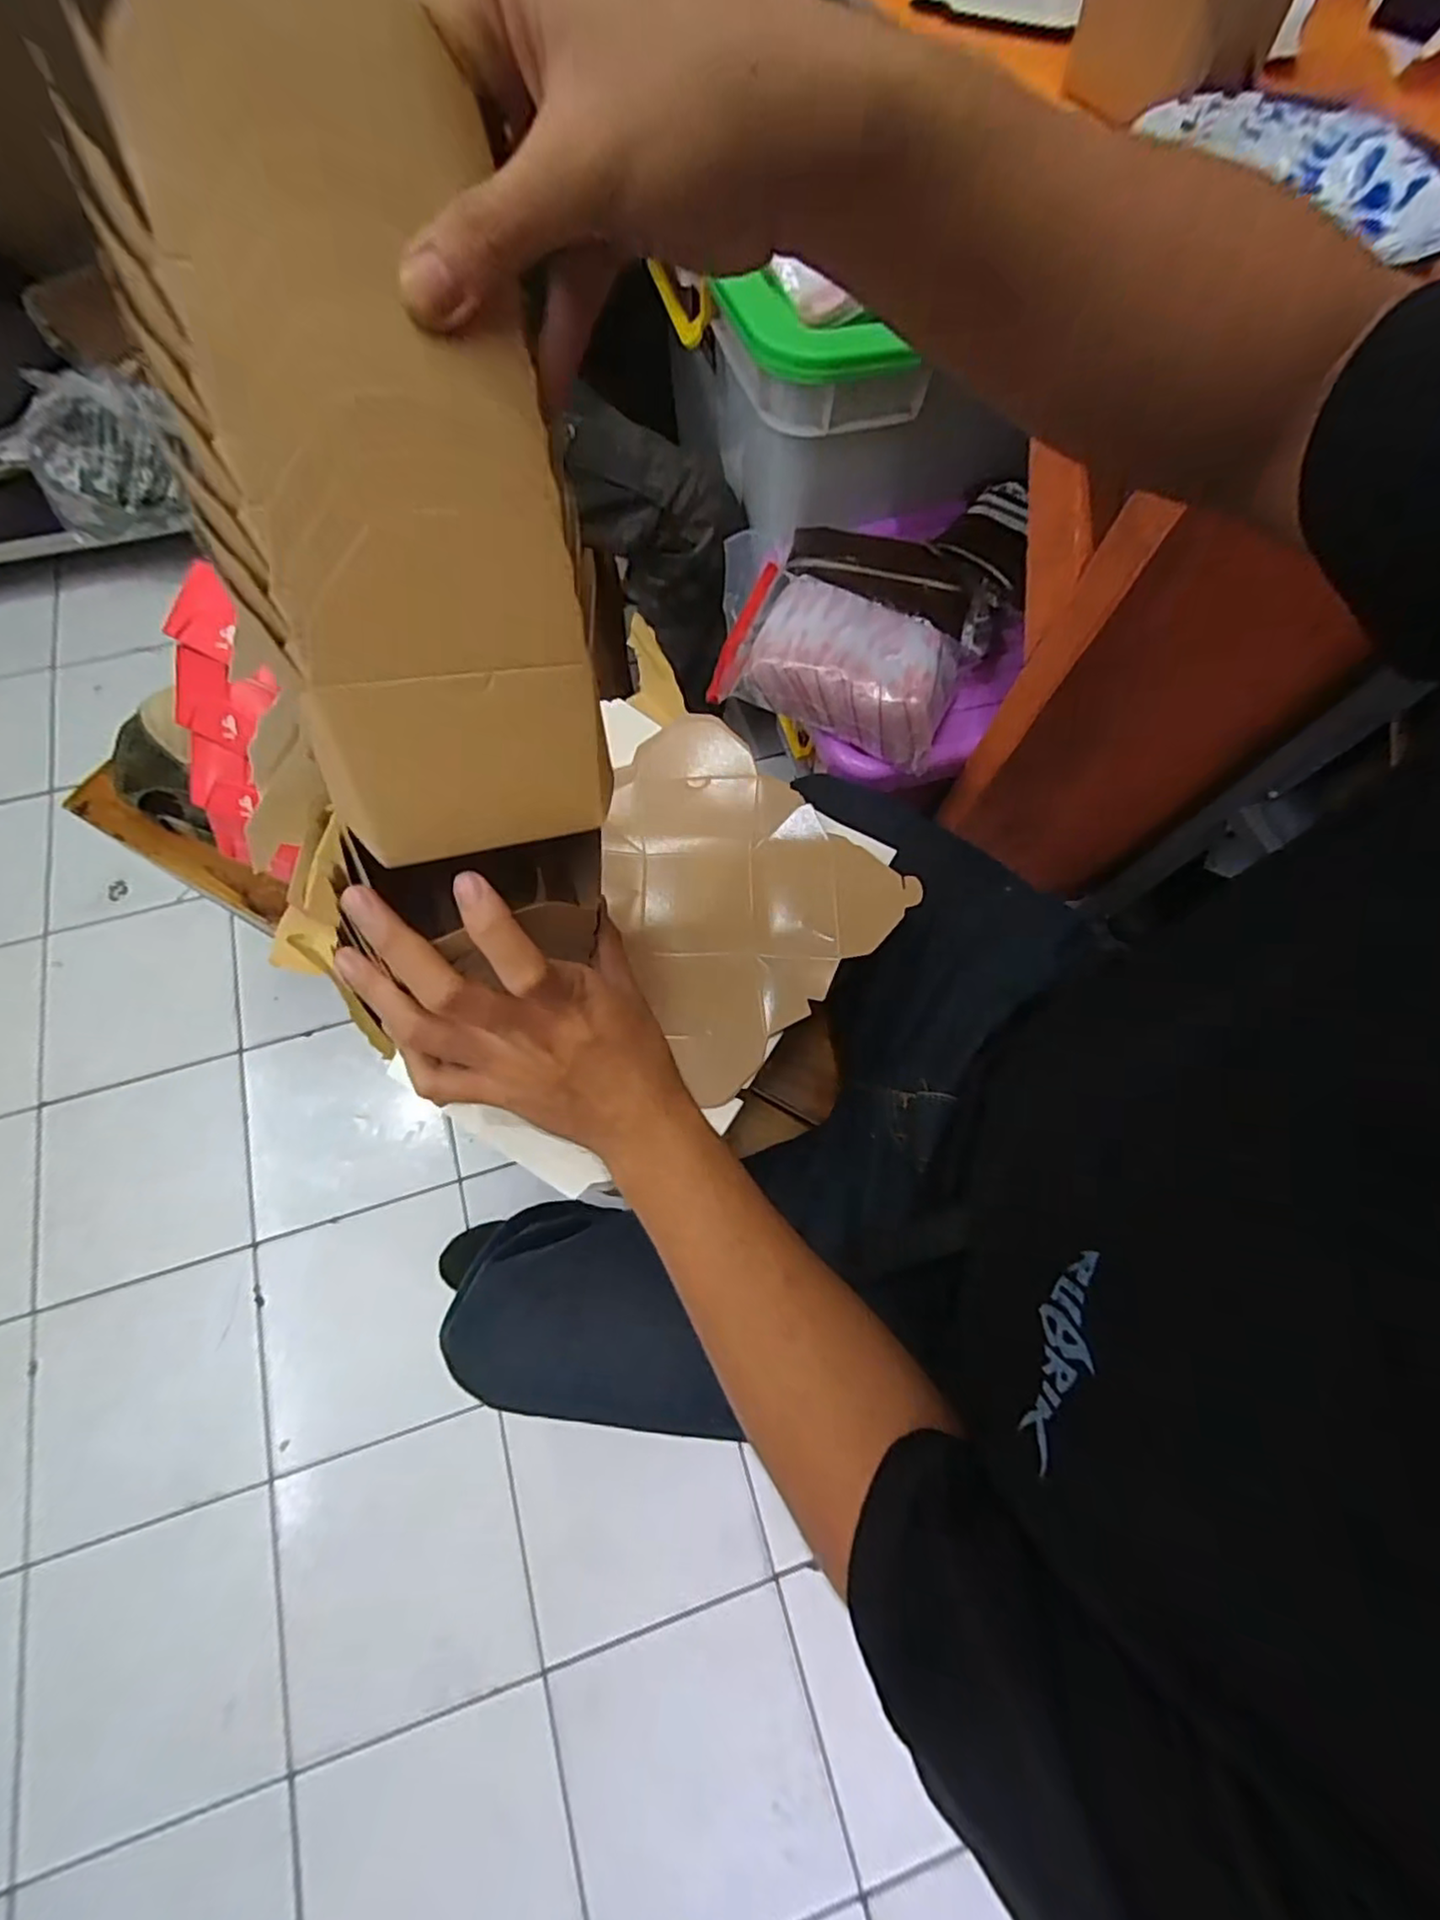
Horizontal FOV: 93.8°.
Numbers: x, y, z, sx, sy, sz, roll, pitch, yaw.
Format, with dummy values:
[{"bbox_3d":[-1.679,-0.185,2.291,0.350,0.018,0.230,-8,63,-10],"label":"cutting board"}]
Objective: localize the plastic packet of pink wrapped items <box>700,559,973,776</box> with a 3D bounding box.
[{"bbox_3d":[0.128,-0.319,0.701,0.241,0.064,0.187,20,69,6],"label":"plastic packet of pink wrapped items"}]

